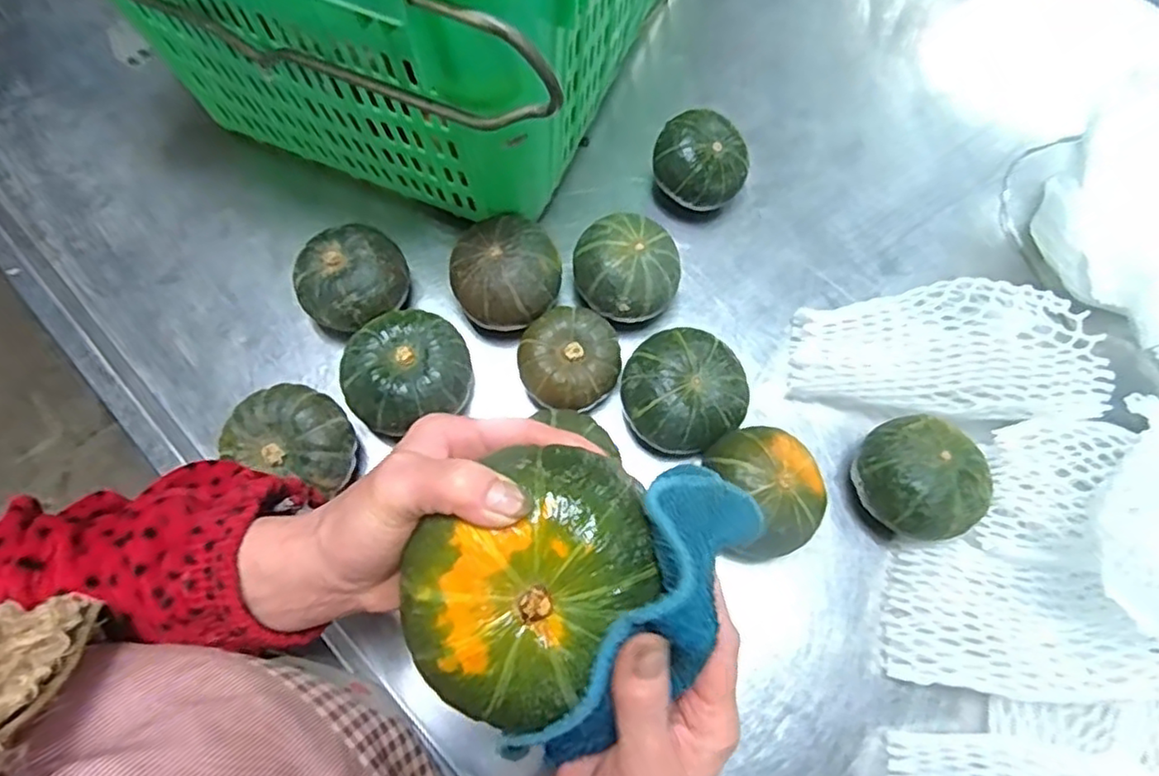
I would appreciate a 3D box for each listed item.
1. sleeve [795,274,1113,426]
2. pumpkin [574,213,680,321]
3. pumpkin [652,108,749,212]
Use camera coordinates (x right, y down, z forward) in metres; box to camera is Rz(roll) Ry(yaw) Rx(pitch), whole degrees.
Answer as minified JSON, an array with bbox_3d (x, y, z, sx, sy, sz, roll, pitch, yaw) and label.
[{"bbox_3d":[0.295,-0.035,0.533,0.231,0.052,0.112,3,69,19],"label":"sleeve"},{"bbox_3d":[0.041,-0.100,0.571,0.086,0.070,0.087,0,70,0],"label":"pumpkin"},{"bbox_3d":[0.113,-0.207,0.616,0.086,0.069,0.081,5,70,2],"label":"pumpkin"}]

